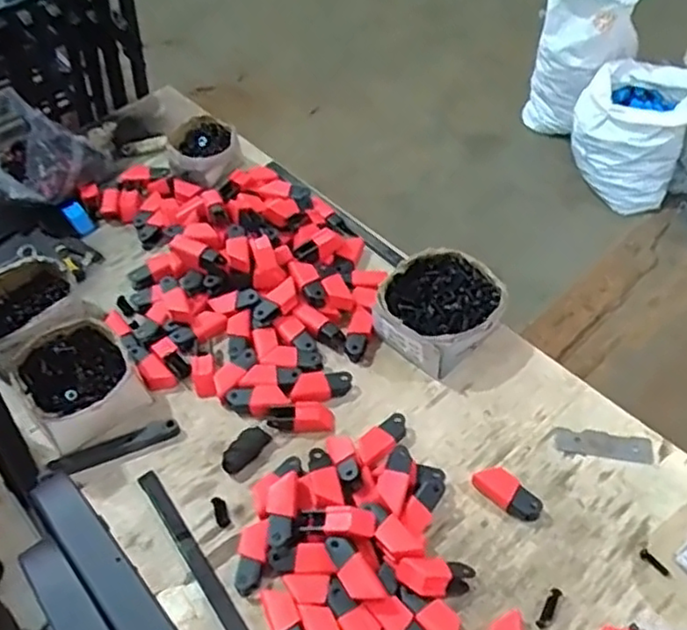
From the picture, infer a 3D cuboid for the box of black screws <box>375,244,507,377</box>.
[{"bbox_3d":[0.135,-0.010,0.960,0.161,0.063,0.148,-31,56,-21],"label":"box of black screws"}]

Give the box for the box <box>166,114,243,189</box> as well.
[{"bbox_3d":[-0.250,-0.293,1.223,0.126,0.067,0.118,-16,51,-10],"label":"box"}]

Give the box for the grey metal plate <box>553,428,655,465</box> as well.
[{"bbox_3d":[0.333,0.167,0.878,0.120,0.005,0.036,6,51,8],"label":"grey metal plate"}]

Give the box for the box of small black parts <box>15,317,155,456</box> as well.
[{"bbox_3d":[-0.361,0.085,0.927,0.137,0.076,0.176,-30,55,-21],"label":"box of small black parts"}]

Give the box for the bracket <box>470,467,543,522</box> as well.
[{"bbox_3d":[0.199,0.216,0.826,0.036,0.026,0.083,-35,57,-24],"label":"bracket"}]

